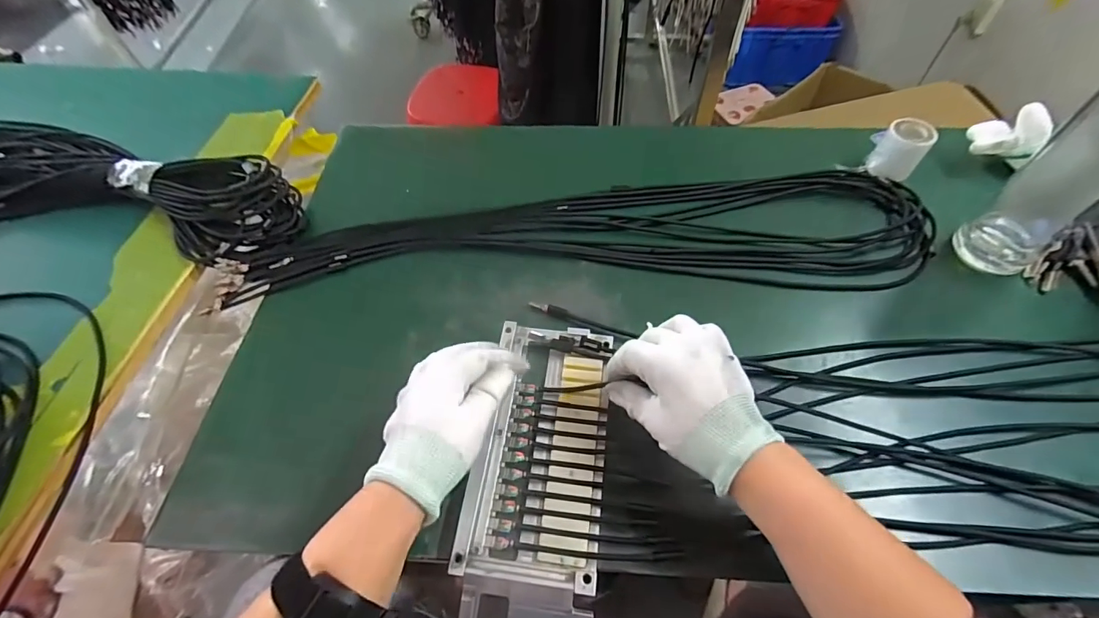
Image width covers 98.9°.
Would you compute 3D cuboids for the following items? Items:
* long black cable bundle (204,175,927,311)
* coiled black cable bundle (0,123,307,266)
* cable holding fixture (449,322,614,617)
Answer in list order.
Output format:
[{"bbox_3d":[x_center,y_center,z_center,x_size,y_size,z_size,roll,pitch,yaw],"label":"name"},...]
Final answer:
[{"bbox_3d":[0.028,-0.076,0.496,0.703,0.035,0.132,-2,56,0],"label":"long black cable bundle"},{"bbox_3d":[-0.646,-0.122,0.529,0.730,0.059,0.277,-8,56,-4],"label":"coiled black cable bundle"},{"bbox_3d":[-0.015,0.187,0.333,0.095,0.044,0.374,5,66,6],"label":"cable holding fixture"}]

